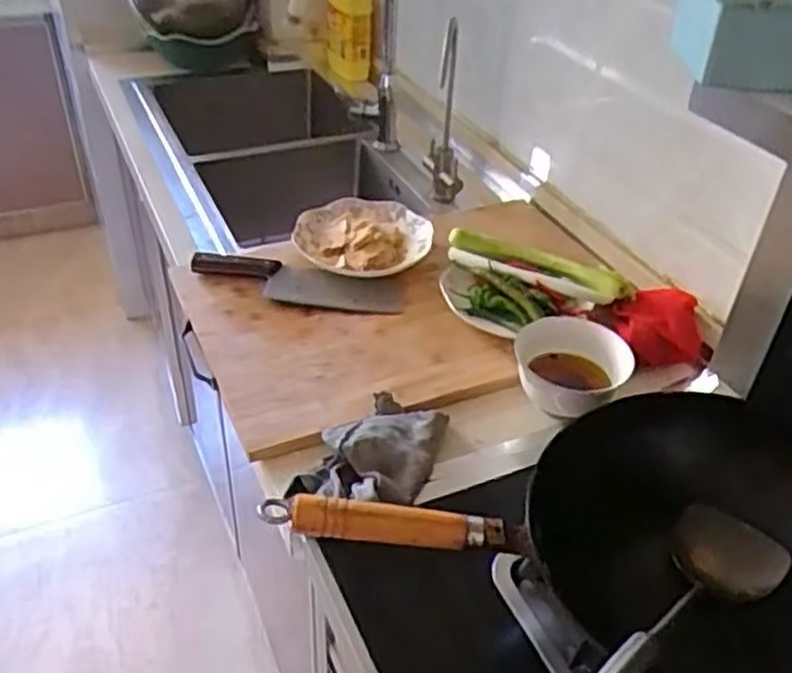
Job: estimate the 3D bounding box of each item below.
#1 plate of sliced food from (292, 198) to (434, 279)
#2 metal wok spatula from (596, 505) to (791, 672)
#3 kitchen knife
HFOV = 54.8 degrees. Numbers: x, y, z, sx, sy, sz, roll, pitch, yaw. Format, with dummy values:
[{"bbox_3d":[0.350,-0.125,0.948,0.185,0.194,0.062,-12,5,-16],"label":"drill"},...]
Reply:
[{"bbox_3d":[-0.054,-0.147,1.146,0.185,0.048,0.198,2,38,-2],"label":"plate of sliced food"},{"bbox_3d":[0.215,0.206,0.558,0.094,0.050,0.359,28,20,28],"label":"metal wok spatula"},{"bbox_3d":[-0.146,-0.081,1.077,0.314,0.022,0.087,11,39,10],"label":"kitchen knife"}]

